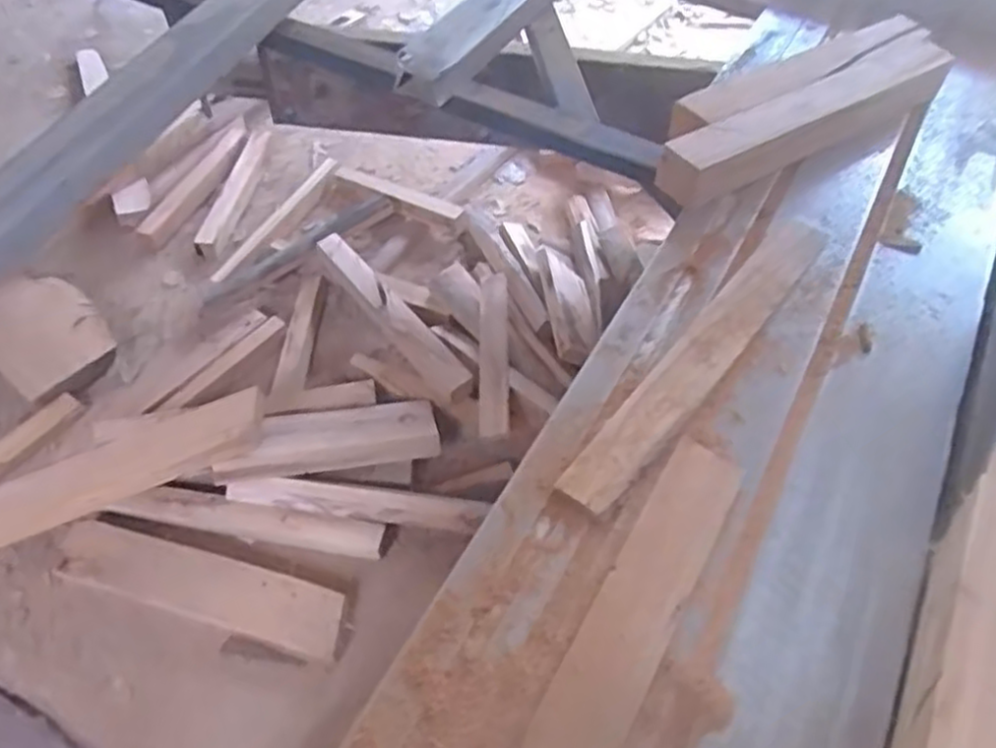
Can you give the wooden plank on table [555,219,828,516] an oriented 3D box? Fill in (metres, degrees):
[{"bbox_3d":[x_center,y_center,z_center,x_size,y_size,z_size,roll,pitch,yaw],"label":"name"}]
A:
[{"bbox_3d":[0.197,-0.028,0.701,0.052,0.012,0.430,33,58,23],"label":"wooden plank on table"}]

